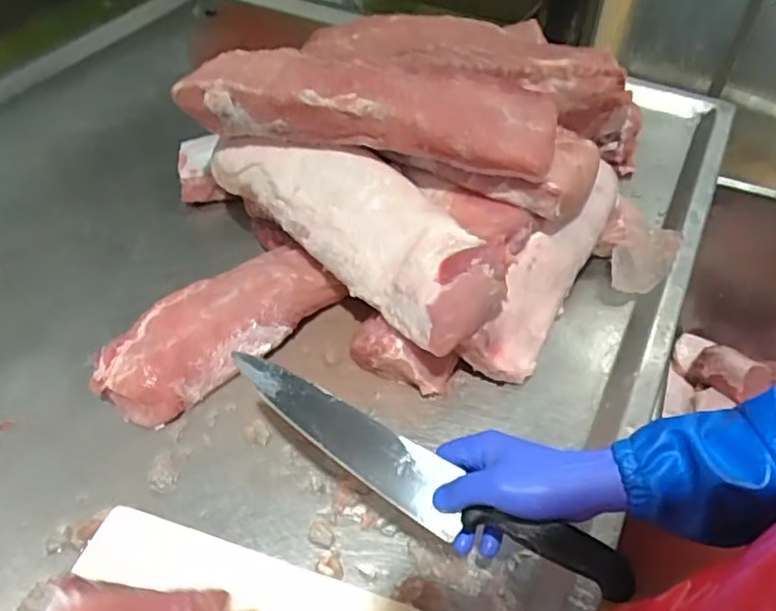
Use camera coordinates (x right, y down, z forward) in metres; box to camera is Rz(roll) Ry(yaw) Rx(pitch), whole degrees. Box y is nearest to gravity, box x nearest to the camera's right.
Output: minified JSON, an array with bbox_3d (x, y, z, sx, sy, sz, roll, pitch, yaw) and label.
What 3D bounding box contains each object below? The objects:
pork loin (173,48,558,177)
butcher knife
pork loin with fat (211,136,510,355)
[{"bbox_3d":[-0.027,-0.229,0.697,0.427,0.071,0.110,10,52,10],"label":"pork loin"},{"bbox_3d":[0.018,0.137,0.492,0.351,0.035,0.043,25,51,17],"label":"butcher knife"},{"bbox_3d":[-0.043,-0.104,0.694,0.396,0.092,0.124,37,61,27],"label":"pork loin with fat"}]

